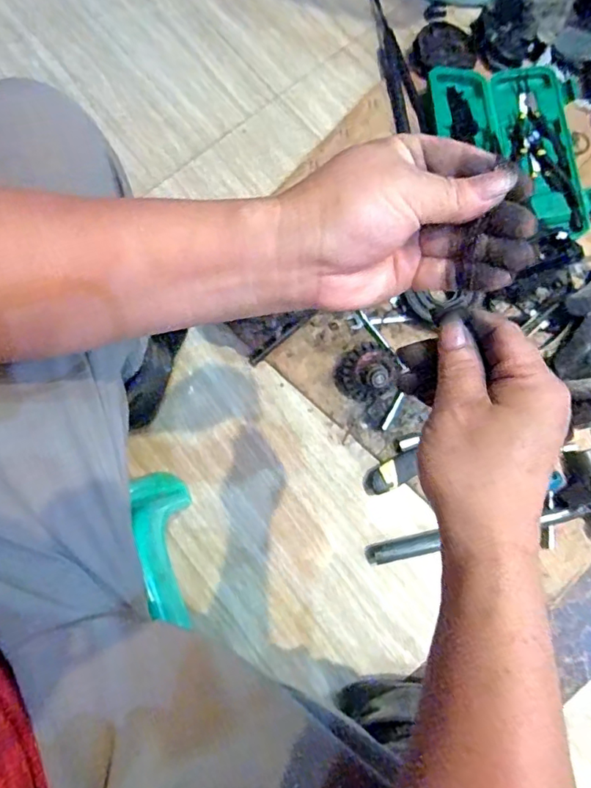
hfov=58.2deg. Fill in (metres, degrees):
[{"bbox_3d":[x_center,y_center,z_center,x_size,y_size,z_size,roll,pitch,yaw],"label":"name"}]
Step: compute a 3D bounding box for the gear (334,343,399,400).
[{"bbox_3d":[0.100,-0.031,0.754,0.083,0.058,0.072,-16,79,0],"label":"gear"}]

